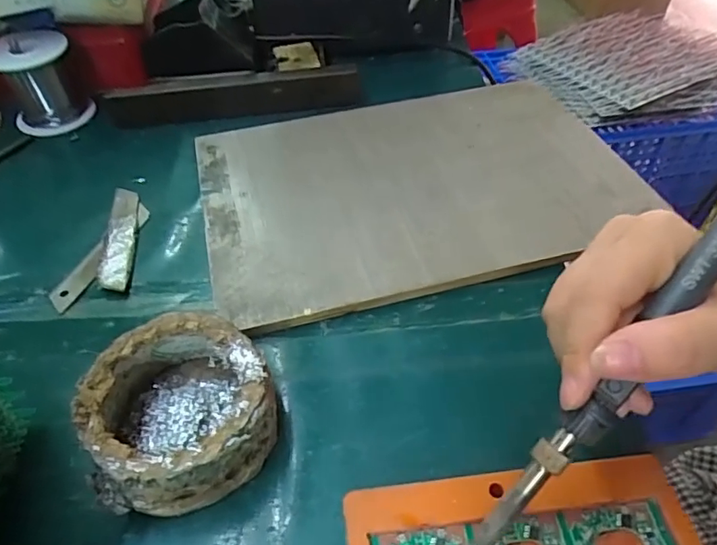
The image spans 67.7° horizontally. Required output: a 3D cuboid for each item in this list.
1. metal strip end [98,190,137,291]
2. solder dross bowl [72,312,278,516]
[{"bbox_3d":[-0.159,-0.025,0.358,0.018,0.009,0.097,-11,49,-6],"label":"metal strip end"},{"bbox_3d":[-0.083,0.065,0.254,0.080,0.039,0.086,-2,48,2],"label":"solder dross bowl"}]

